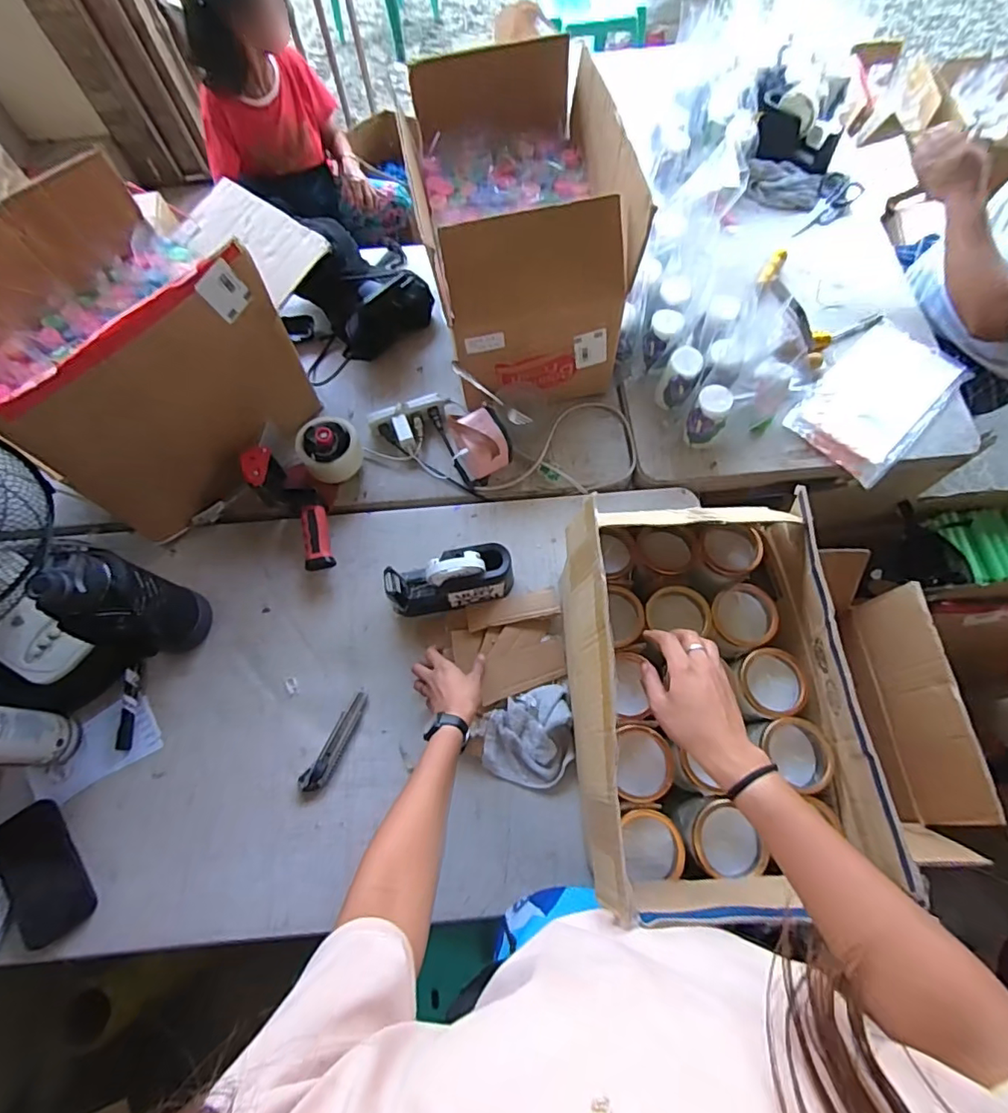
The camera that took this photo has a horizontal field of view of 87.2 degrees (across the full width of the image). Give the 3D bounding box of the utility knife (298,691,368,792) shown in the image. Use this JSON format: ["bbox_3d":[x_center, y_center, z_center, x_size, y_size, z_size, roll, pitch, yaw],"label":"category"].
[{"bbox_3d":[-0.239,0.263,0.754,0.034,0.016,0.145,25,73,9],"label":"utility knife"}]

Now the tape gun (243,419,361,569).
[{"bbox_3d":[-0.332,-0.104,0.851,0.165,0.073,0.253,5,71,2],"label":"tape gun"}]

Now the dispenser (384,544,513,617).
[{"bbox_3d":[-0.075,0.036,0.768,0.179,0.116,0.064,-8,71,-2],"label":"dispenser"}]

